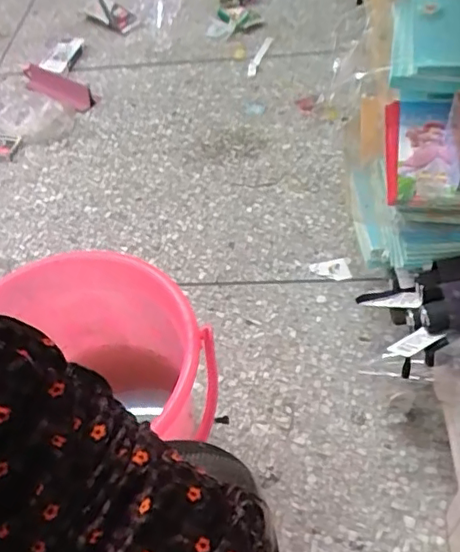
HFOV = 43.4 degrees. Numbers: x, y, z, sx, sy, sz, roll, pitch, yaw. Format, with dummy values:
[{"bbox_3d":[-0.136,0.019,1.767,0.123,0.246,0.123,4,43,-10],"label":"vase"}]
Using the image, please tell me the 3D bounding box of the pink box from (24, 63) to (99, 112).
[{"bbox_3d":[-0.460,-0.502,1.532,0.258,0.032,0.079,27,61,26],"label":"pink box"}]

